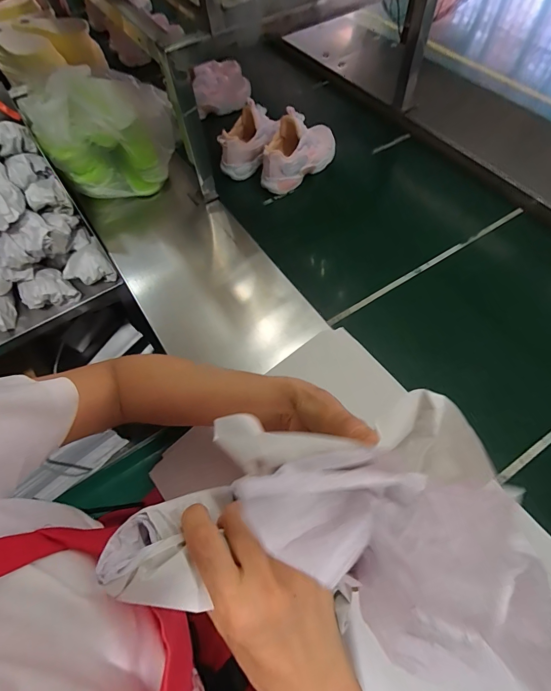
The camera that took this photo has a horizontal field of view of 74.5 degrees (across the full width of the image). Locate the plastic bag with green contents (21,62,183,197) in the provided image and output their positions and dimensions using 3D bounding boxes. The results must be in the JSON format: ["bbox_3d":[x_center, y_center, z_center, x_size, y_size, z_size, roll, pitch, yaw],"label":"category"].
[{"bbox_3d":[-0.327,-0.417,0.713,0.237,0.169,0.172,-5,61,-1],"label":"plastic bag with green contents"}]

